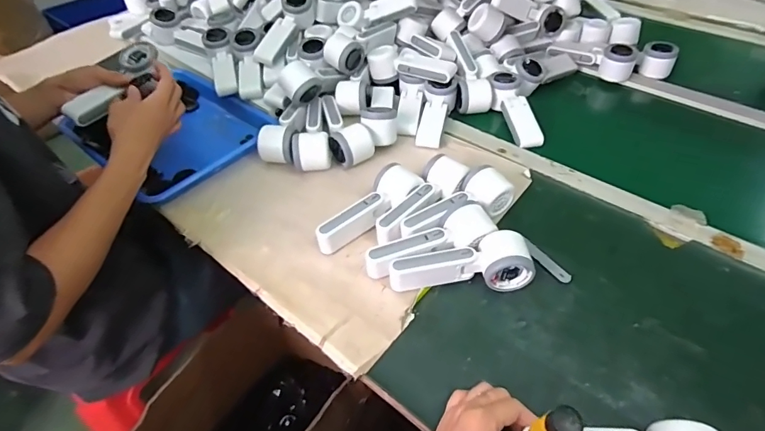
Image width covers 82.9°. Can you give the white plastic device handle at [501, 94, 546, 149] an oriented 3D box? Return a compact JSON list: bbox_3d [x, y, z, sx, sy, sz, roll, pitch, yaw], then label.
[{"bbox_3d":[0.235,-0.158,0.727,0.044,0.021,0.101,-11,63,-6],"label":"white plastic device handle"}]

